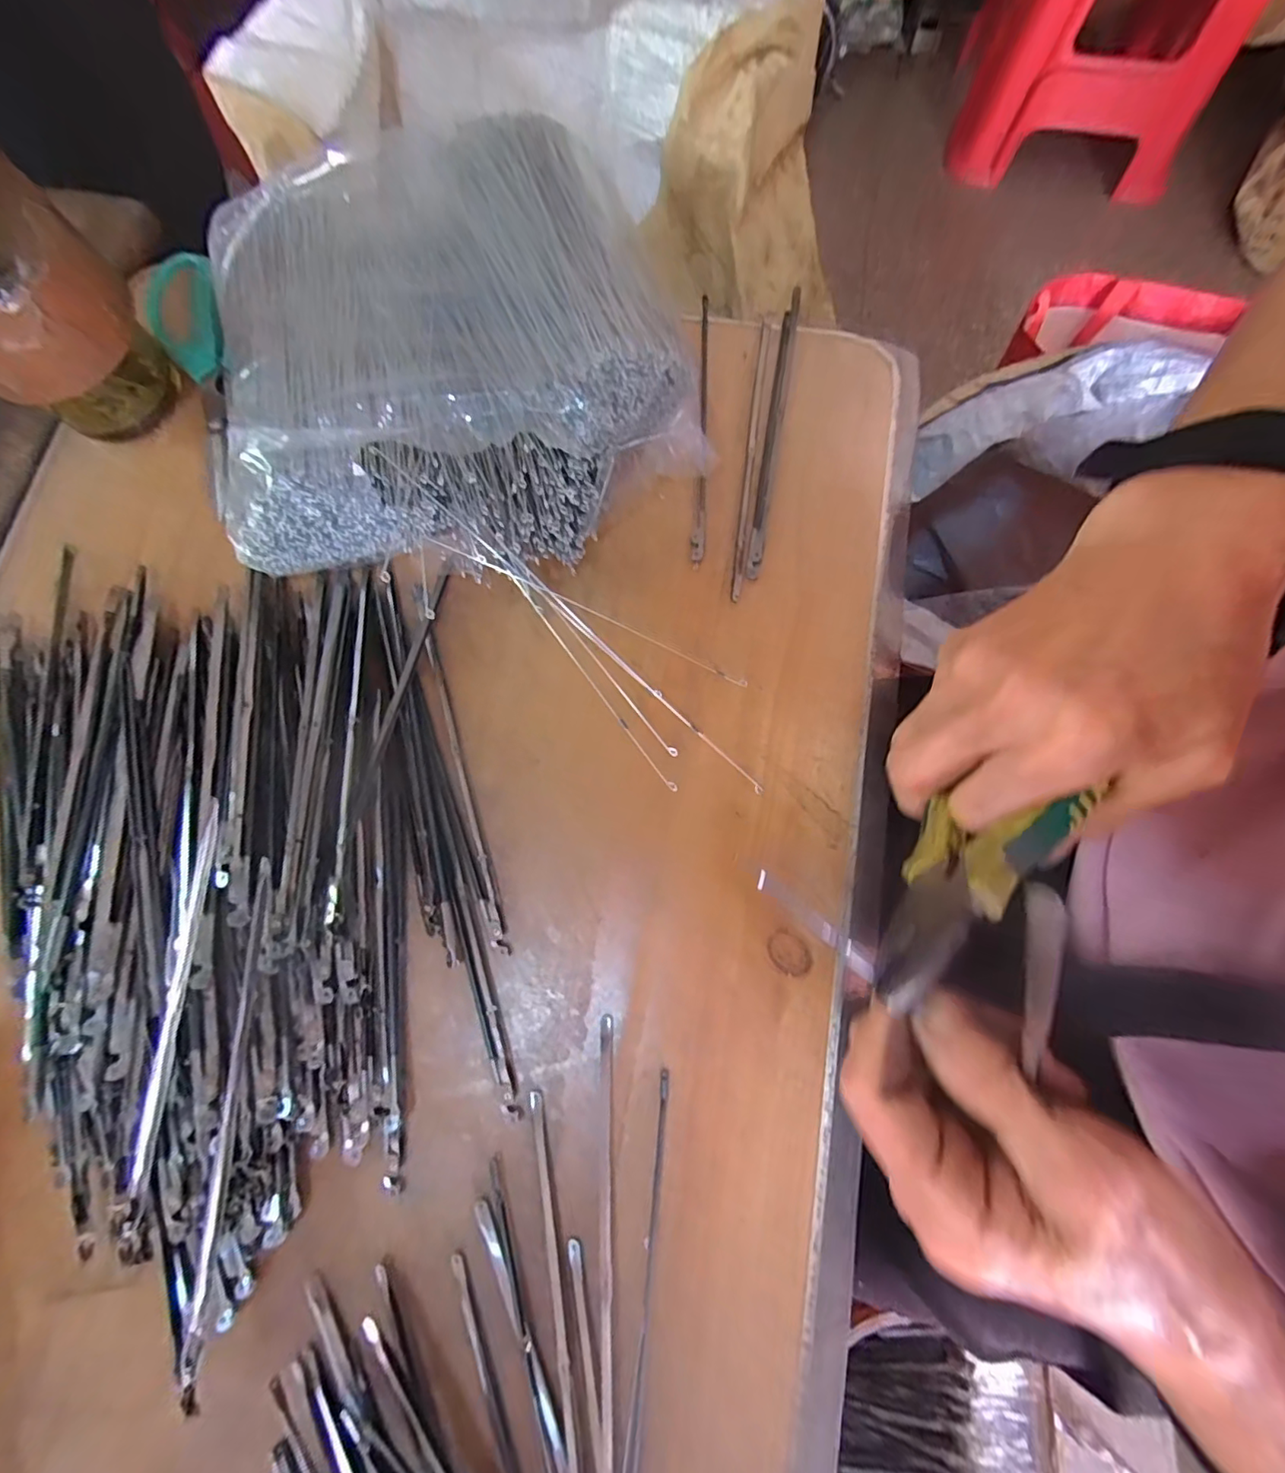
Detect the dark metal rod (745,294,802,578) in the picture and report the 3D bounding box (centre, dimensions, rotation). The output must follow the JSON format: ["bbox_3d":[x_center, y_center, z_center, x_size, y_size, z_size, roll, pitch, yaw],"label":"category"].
[{"bbox_3d":[0.072,-0.171,0.304,0.008,0.004,0.186,10,78,4],"label":"dark metal rod"}]

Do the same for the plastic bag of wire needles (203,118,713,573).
[{"bbox_3d":[-0.095,-0.189,0.282,0.216,0.065,0.227,-13,77,-1],"label":"plastic bag of wire needles"}]

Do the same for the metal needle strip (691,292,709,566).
[{"bbox_3d":[0.033,-0.172,0.302,0.007,0.009,0.169,3,77,2],"label":"metal needle strip"}]

